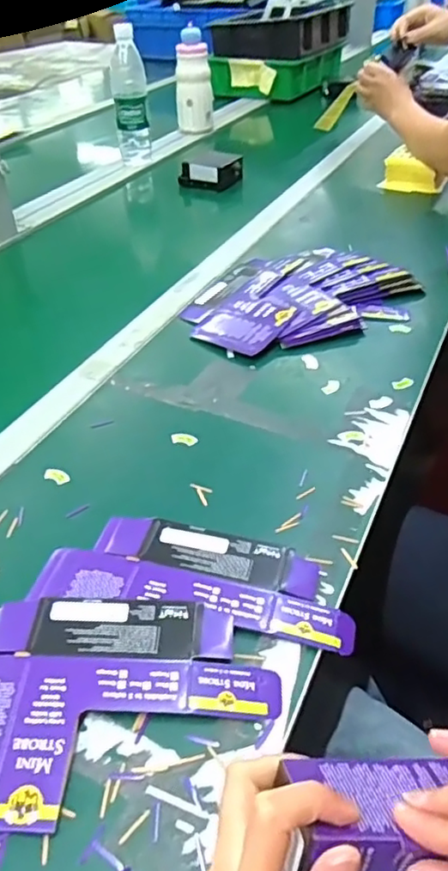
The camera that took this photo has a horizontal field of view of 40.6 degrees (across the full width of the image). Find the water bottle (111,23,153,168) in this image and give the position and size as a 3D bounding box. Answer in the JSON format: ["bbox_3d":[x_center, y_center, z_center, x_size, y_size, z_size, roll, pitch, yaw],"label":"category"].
[{"bbox_3d":[-0.170,-0.612,1.113,0.064,0.201,0.056,-8,48,-3],"label":"water bottle"}]

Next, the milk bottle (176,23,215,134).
[{"bbox_3d":[-0.065,-0.742,1.285,0.078,0.182,0.060,-4,48,0],"label":"milk bottle"}]

